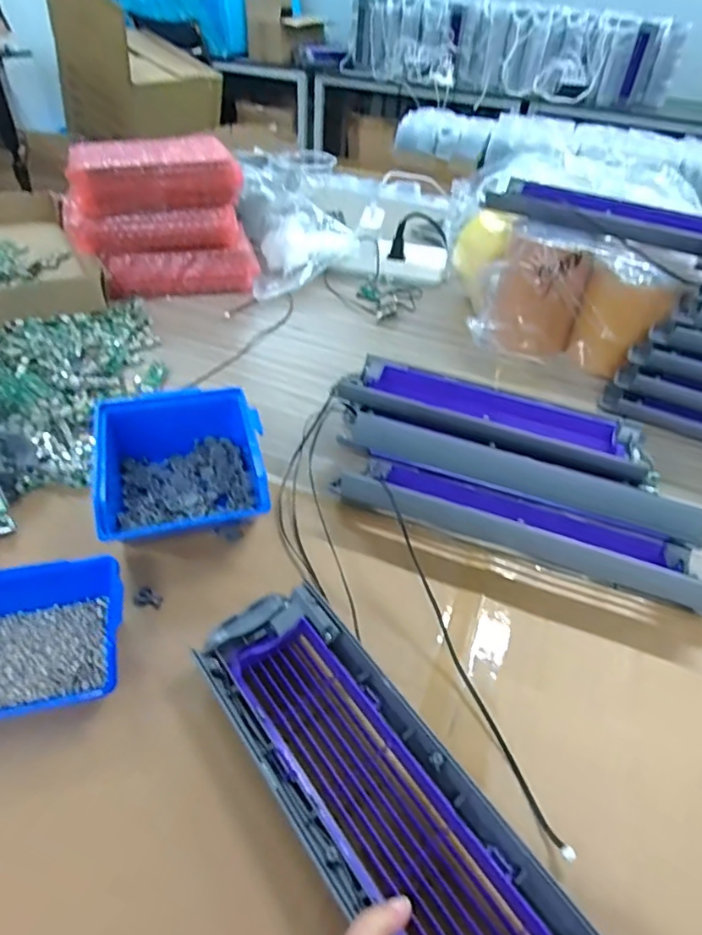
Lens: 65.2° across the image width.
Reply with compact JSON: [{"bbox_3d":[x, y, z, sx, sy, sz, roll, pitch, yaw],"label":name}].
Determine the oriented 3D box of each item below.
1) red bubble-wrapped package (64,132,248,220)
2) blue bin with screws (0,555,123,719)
[{"bbox_3d":[-0.246,-0.367,0.695,0.197,0.064,0.112,-9,44,-15],"label":"red bubble-wrapped package"},{"bbox_3d":[-0.190,0.103,0.321,0.115,0.045,0.081,-7,44,-17],"label":"blue bin with screws"}]

